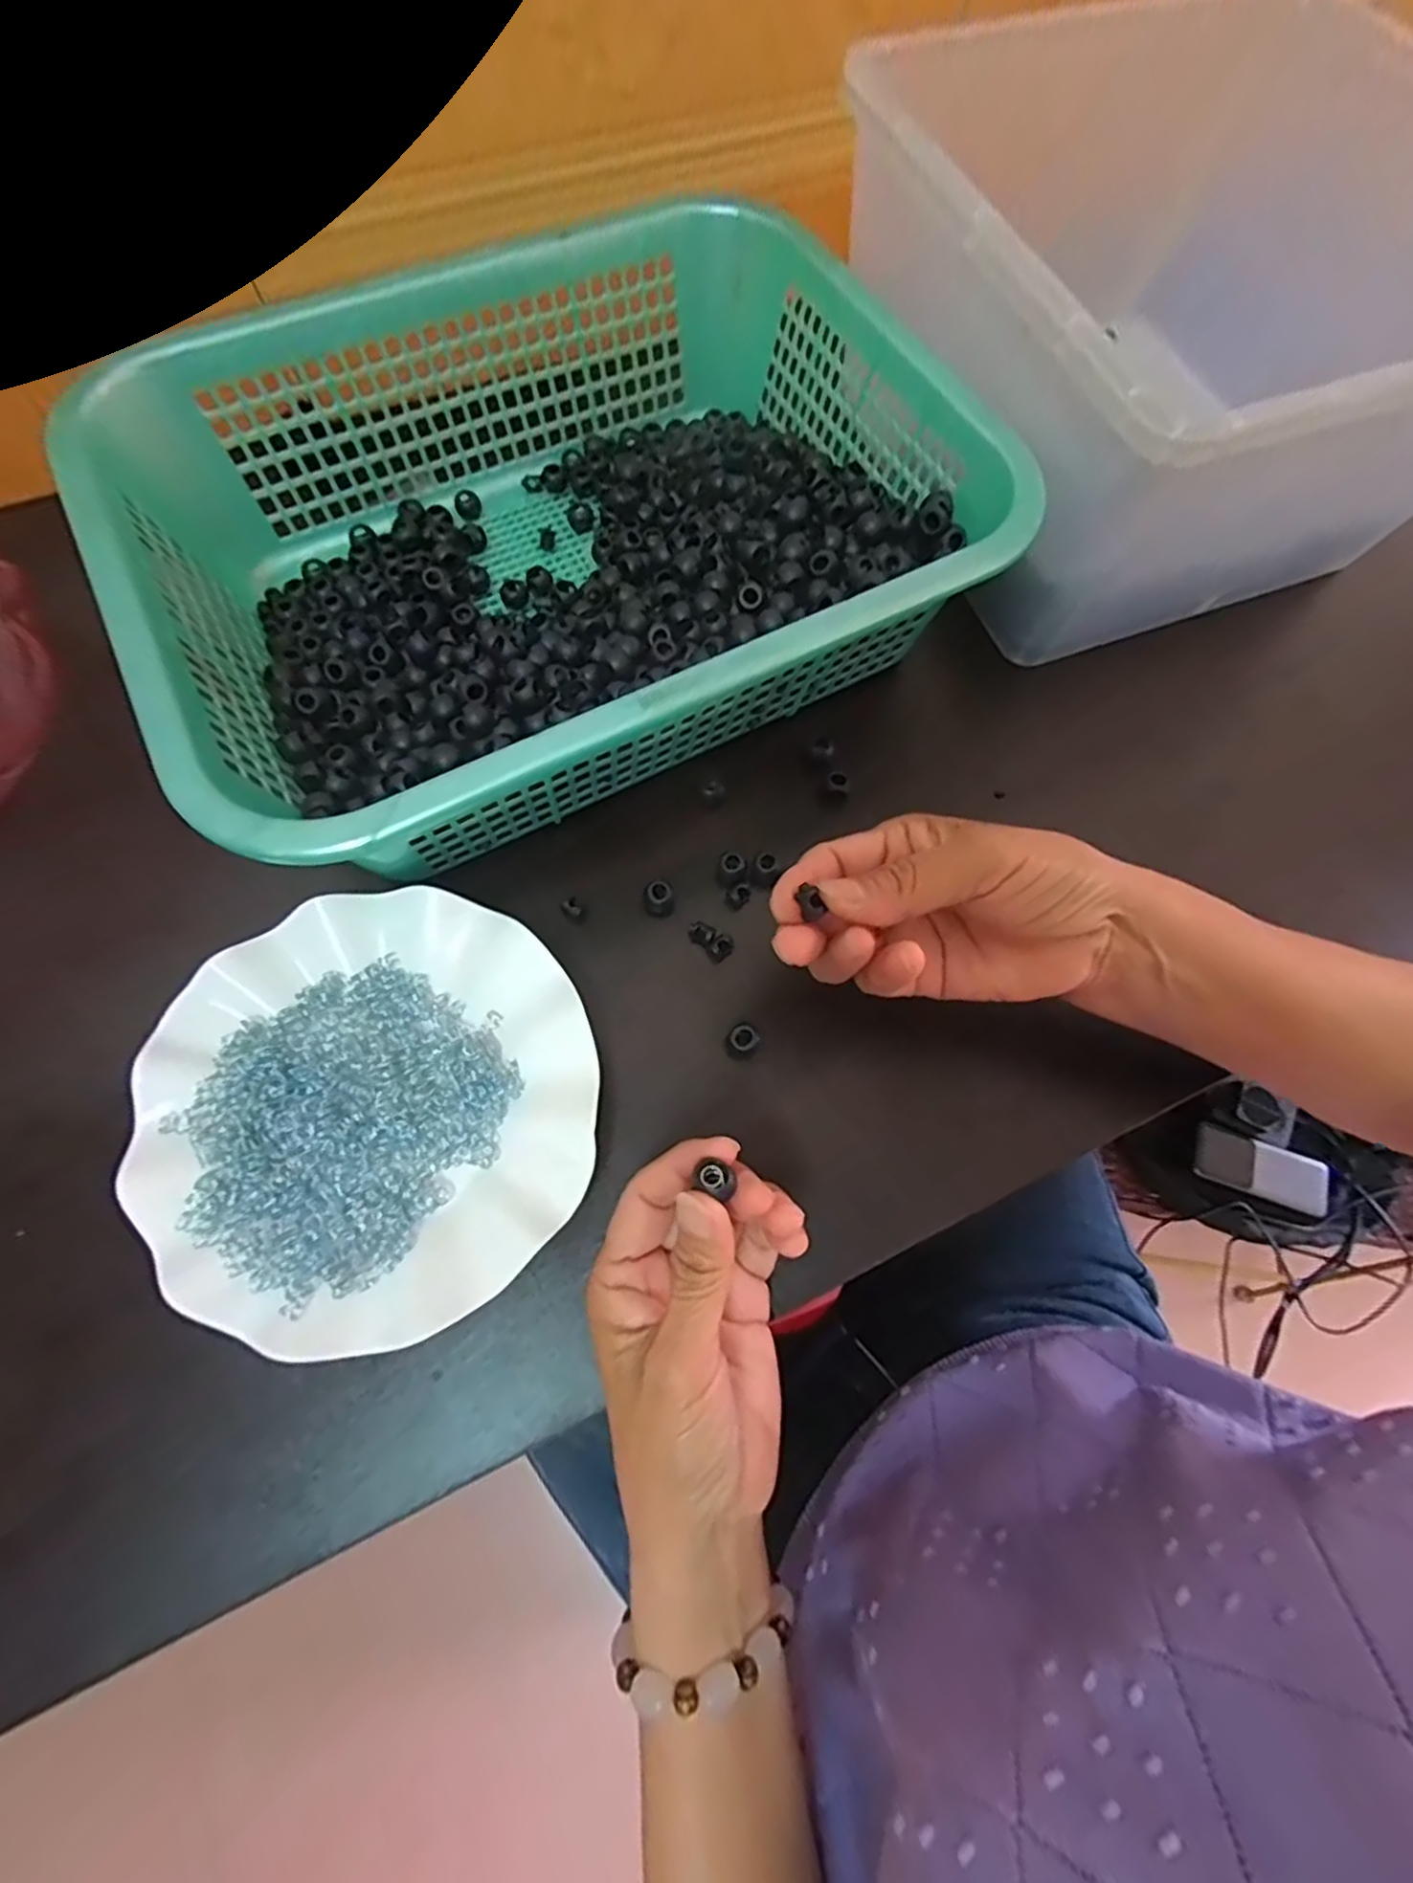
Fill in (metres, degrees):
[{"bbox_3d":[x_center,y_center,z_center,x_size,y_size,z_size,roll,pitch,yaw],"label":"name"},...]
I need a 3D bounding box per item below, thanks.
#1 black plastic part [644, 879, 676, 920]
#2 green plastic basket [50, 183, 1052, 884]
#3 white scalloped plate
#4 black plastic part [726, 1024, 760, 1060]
[{"bbox_3d":[-0.023,-0.021,0.340,0.015,0.015,0.015,1,71,-2],"label":"black plastic part"},{"bbox_3d":[-0.075,-0.208,0.349,0.378,0.089,0.294,-28,74,-11],"label":"green plastic basket"},{"bbox_3d":[-0.140,0.069,0.296,0.179,0.028,0.178,-4,71,-4],"label":"white scalloped plate"},{"bbox_3d":[0.017,0.047,0.318,0.013,0.015,0.014,1,71,-2],"label":"black plastic part"}]

